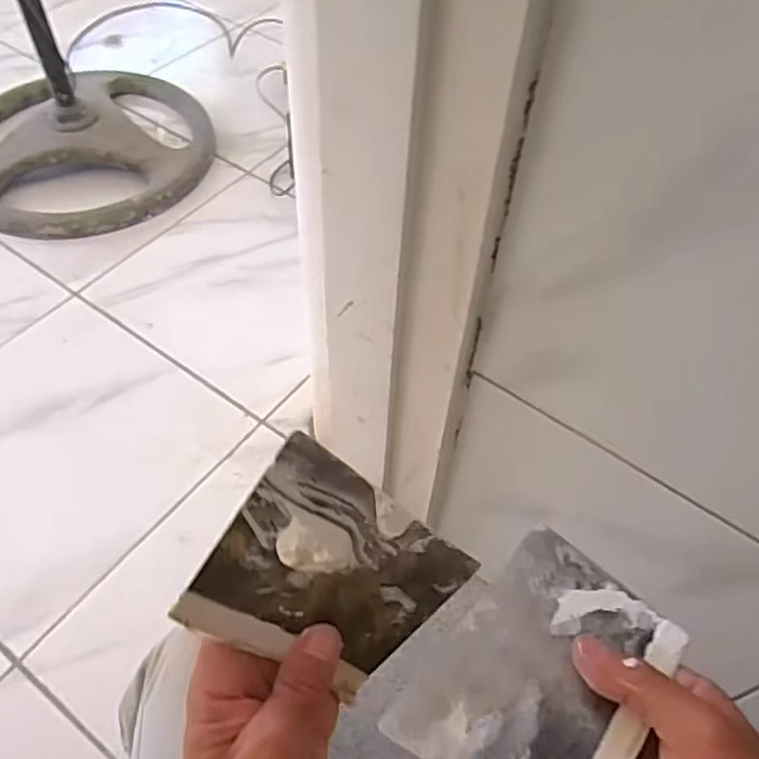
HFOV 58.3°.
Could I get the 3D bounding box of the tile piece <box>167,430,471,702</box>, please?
[{"bbox_3d":[-0.020,0.096,0.317,0.094,0.134,0.014,-48,35,-1],"label":"tile piece"}]

